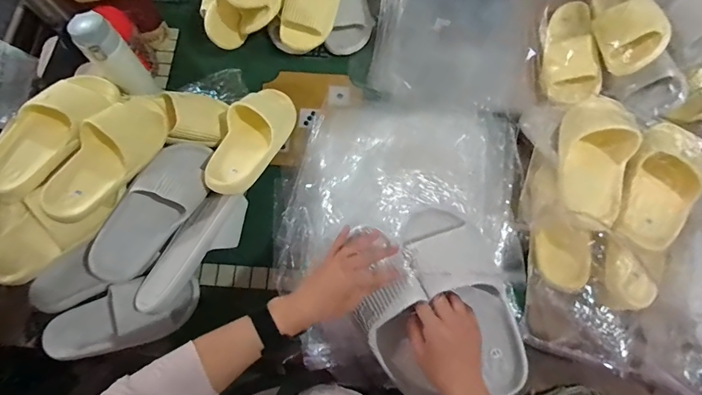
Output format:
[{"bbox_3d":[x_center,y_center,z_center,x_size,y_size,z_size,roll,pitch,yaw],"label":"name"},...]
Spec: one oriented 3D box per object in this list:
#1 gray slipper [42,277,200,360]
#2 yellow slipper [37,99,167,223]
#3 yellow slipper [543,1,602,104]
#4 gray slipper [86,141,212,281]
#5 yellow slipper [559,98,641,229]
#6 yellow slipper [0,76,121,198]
[{"bbox_3d":[-0.386,0.201,0.662,0.249,0.061,0.101,-15,75,-6],"label":"gray slipper"},{"bbox_3d":[-0.407,-0.071,0.664,0.097,0.058,0.247,28,75,6],"label":"yellow slipper"},{"bbox_3d":[0.459,-0.312,0.827,0.101,0.075,0.236,-9,71,35],"label":"yellow slipper"},{"bbox_3d":[-0.337,0.012,0.668,0.096,0.060,0.264,28,75,6],"label":"gray slipper"},{"bbox_3d":[0.389,-0.069,0.629,0.090,0.071,0.229,18,74,3],"label":"yellow slipper"},{"bbox_3d":[-0.501,-0.111,0.662,0.104,0.068,0.248,34,75,8],"label":"yellow slipper"}]

